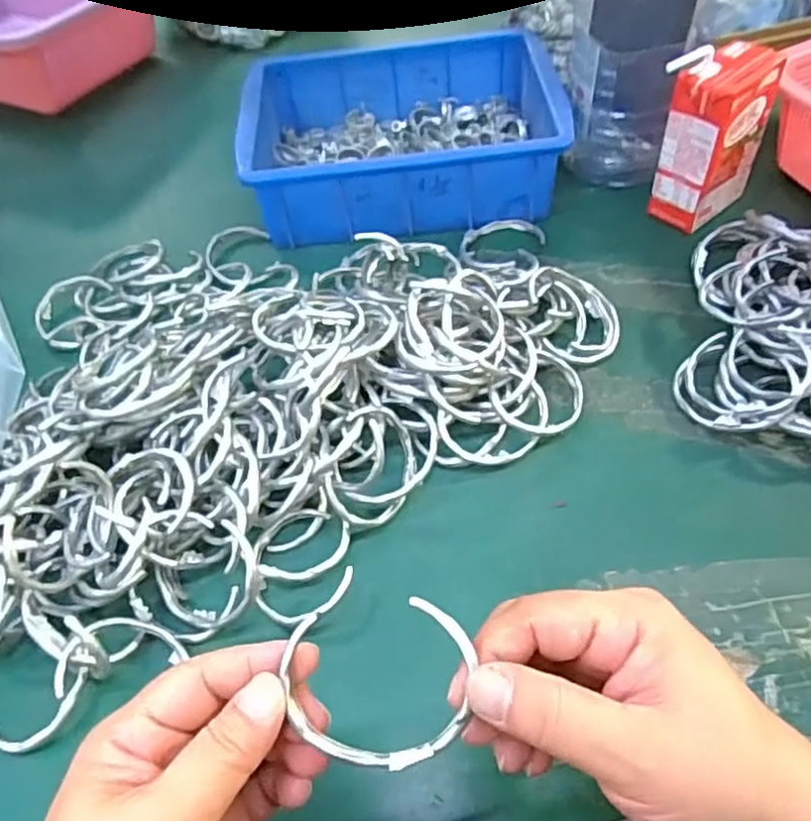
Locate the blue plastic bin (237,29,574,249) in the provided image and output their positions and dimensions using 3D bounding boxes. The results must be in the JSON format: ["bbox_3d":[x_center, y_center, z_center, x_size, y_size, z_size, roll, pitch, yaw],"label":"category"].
[{"bbox_3d":[-0.004,-0.223,0.545,0.233,0.071,0.167,-6,53,1],"label":"blue plastic bin"}]

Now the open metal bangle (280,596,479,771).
[{"bbox_3d":[-0.009,0.092,0.223,0.066,0.005,0.052,-13,83,10],"label":"open metal bangle"}]

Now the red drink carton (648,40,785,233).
[{"bbox_3d":[0.216,-0.193,0.471,0.071,0.110,0.044,-35,58,-19],"label":"red drink carton"}]

